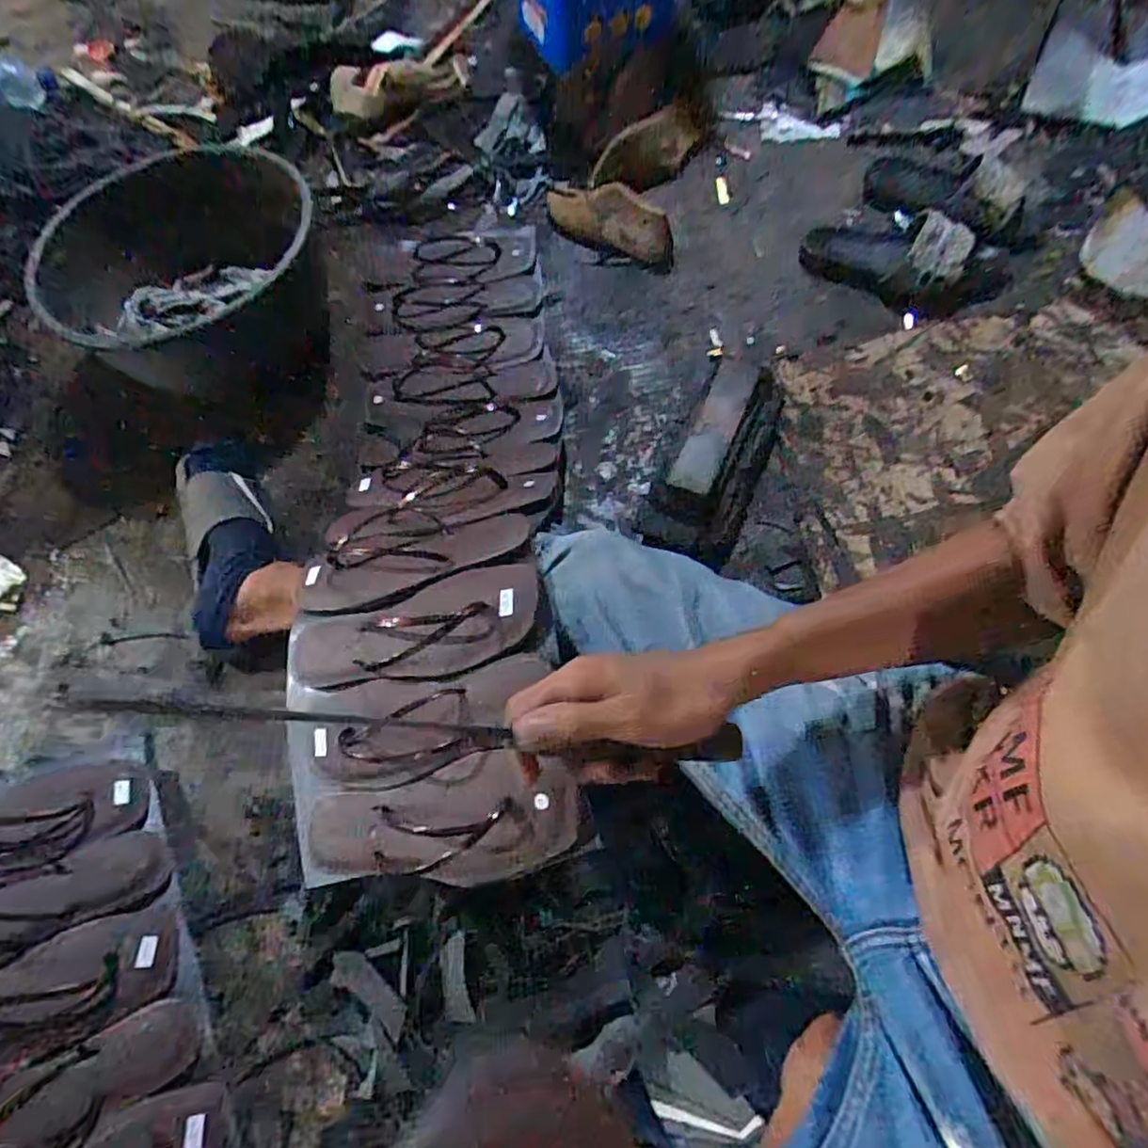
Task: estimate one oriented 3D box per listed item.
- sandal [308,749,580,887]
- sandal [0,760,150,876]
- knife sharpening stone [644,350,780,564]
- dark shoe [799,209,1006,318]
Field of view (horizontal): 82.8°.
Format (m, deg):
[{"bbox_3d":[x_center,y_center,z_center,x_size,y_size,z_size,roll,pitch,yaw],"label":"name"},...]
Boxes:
[{"bbox_3d":[-0.120,0.209,0.543,0.260,0.053,0.098,-15,64,19],"label":"sandal"},{"bbox_3d":[-0.553,0.241,0.620,0.239,0.024,0.100,-3,61,-34],"label":"sandal"},{"bbox_3d":[0.191,-0.163,0.839,0.114,0.058,0.308,22,69,13],"label":"knife sharpening stone"},{"bbox_3d":[0.479,-0.452,0.939,0.289,0.072,0.128,20,68,12],"label":"dark shoe"}]

